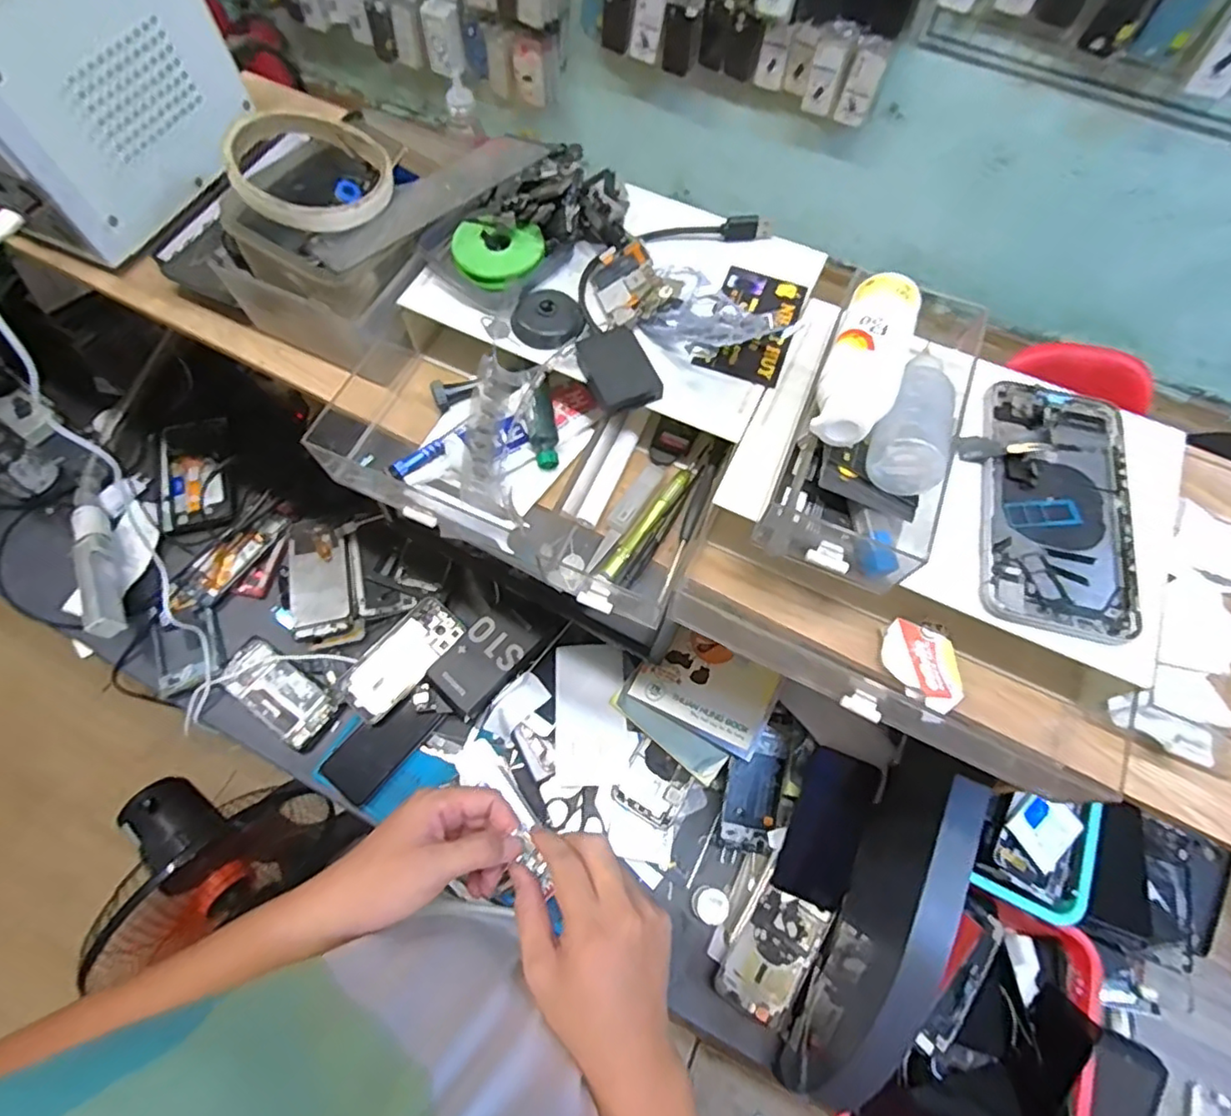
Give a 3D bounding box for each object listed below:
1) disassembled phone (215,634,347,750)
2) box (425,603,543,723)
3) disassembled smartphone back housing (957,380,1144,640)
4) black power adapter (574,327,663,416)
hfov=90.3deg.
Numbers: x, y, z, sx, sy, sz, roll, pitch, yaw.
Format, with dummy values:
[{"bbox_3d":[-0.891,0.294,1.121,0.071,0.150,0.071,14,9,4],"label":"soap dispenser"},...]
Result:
[{"bbox_3d":[-0.417,0.166,0.756,0.157,0.007,0.072,33,68,12],"label":"disassembled phone"},{"bbox_3d":[-0.160,0.125,0.751,0.080,0.038,0.135,37,69,14],"label":"box"},{"bbox_3d":[0.233,-0.032,0.326,0.085,0.014,0.148,14,65,4],"label":"disassembled smartphone back housing"},{"bbox_3d":[0.001,-0.109,0.355,0.037,0.012,0.052,-19,67,-11],"label":"black power adapter"}]

